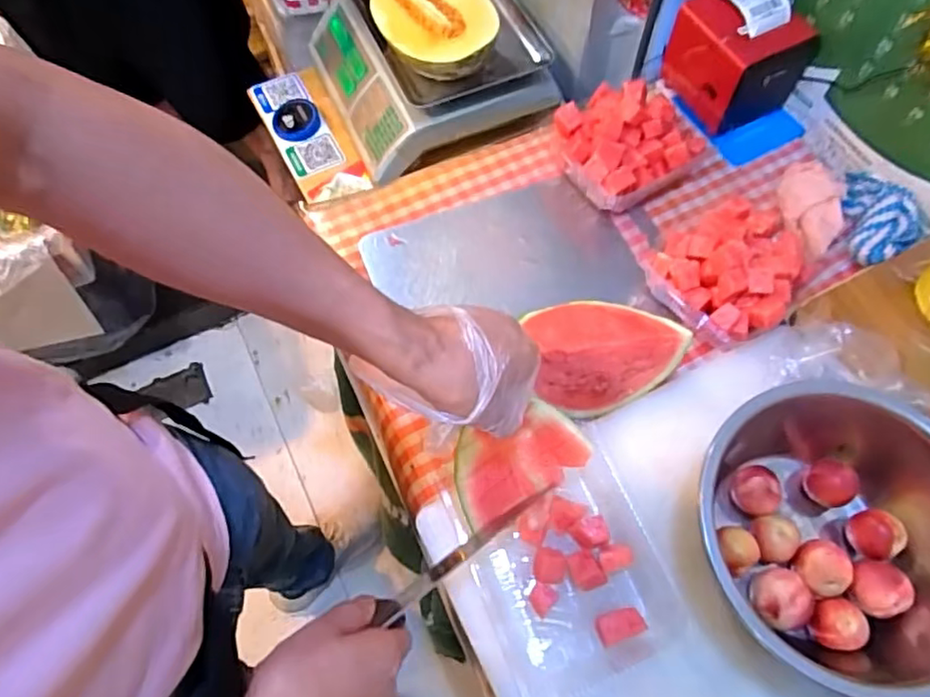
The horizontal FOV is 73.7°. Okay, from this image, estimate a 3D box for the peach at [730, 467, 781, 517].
[{"bbox_3d":[0.262,0.131,0.561,0.039,0.038,0.040,0,64,0],"label":"peach"}]

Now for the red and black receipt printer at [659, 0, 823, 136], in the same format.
[{"bbox_3d":[0.340,-0.368,0.770,0.122,0.128,0.129,-26,67,-12],"label":"red and black receipt printer"}]

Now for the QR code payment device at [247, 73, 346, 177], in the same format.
[{"bbox_3d":[-0.285,-0.377,1.049,0.081,0.034,0.224,-28,68,-13],"label":"QR code payment device"}]

